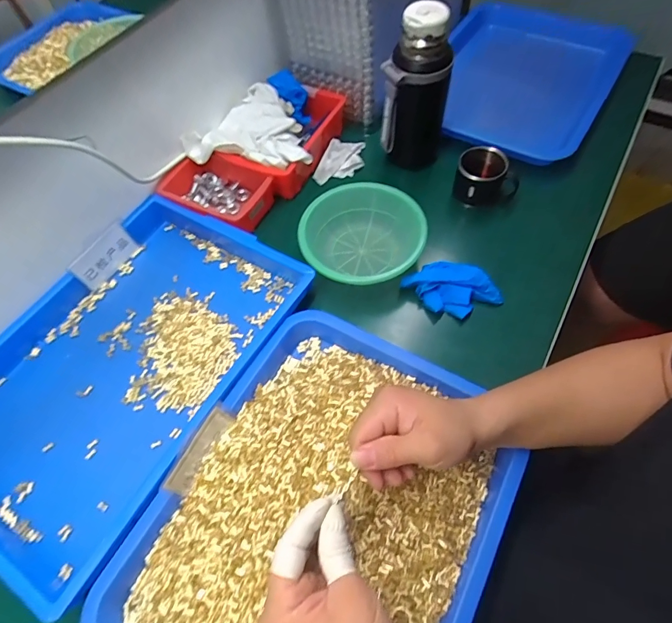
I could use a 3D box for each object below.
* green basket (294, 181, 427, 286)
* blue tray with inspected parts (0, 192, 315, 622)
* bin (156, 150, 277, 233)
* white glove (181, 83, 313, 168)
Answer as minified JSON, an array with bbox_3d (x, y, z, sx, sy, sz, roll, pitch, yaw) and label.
[{"bbox_3d":[0.037,-0.096,0.551,0.159,0.058,0.154,-2,61,3],"label":"green basket"},{"bbox_3d":[-0.269,0.051,0.494,0.310,0.044,0.426,27,66,17],"label":"blue tray with inspected parts"},{"bbox_3d":[-0.176,-0.176,0.600,0.153,0.053,0.104,18,64,13],"label":"bin"},{"bbox_3d":[-0.121,-0.286,0.628,0.188,0.041,0.151,8,62,8],"label":"white glove"}]

